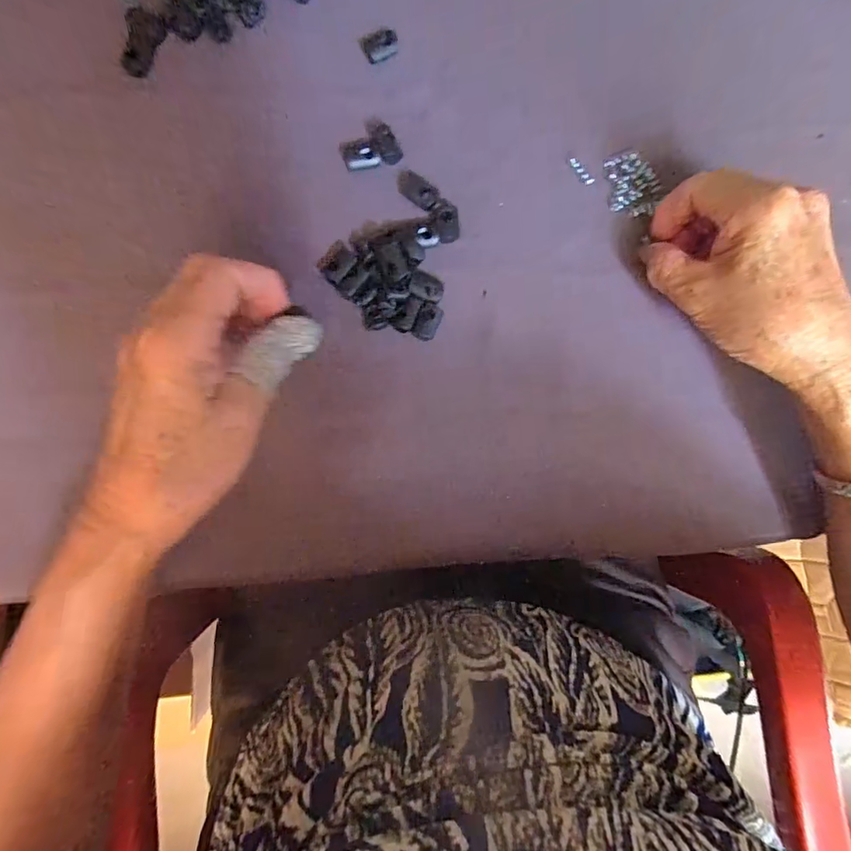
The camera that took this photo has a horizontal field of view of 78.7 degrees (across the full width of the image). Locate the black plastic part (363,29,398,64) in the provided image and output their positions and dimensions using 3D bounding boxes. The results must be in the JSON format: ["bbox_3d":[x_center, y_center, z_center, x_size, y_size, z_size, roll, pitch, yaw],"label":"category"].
[{"bbox_3d":[-0.027,-0.232,0.315,0.022,0.004,0.017,-29,89,-7],"label":"black plastic part"}]

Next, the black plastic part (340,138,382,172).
[{"bbox_3d":[-0.038,-0.162,0.308,0.021,0.004,0.018,-15,87,-6],"label":"black plastic part"}]

